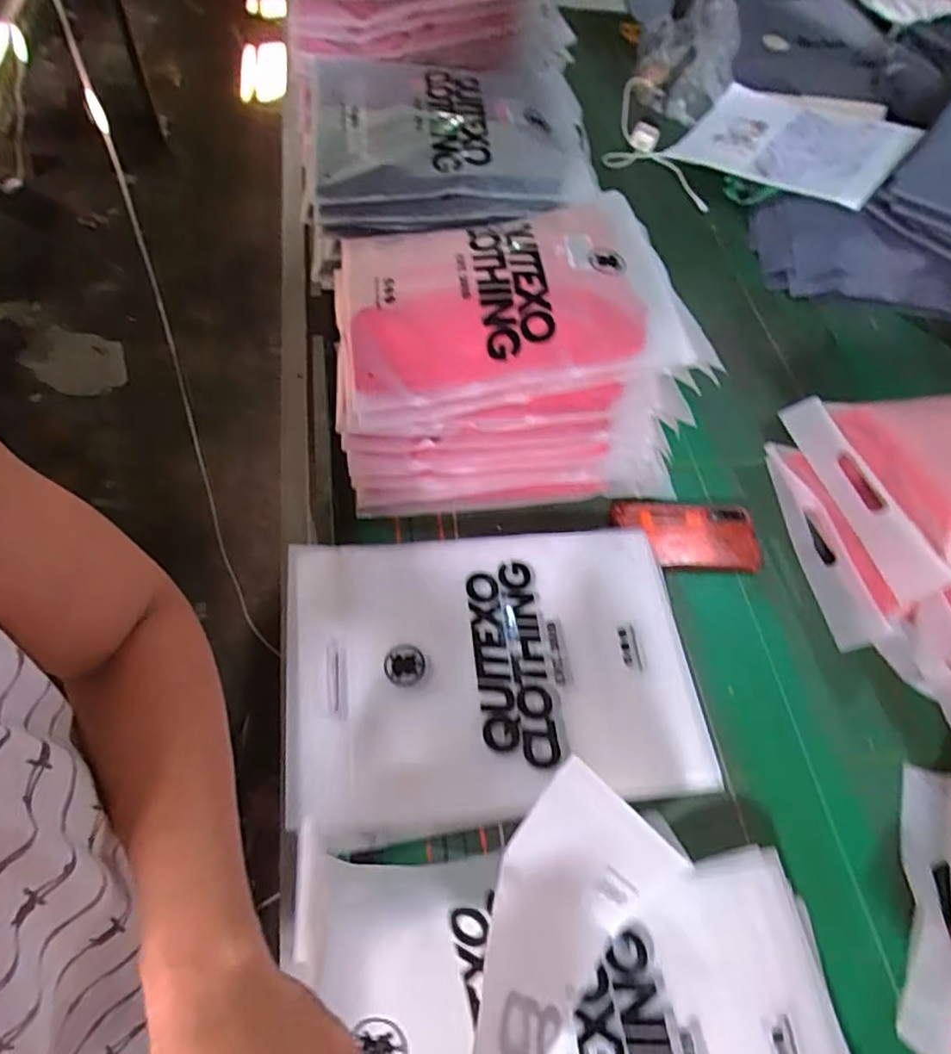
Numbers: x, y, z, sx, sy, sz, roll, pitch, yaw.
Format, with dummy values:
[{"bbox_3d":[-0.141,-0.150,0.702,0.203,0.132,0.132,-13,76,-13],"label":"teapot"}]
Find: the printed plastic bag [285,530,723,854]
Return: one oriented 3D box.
[{"bbox_3d":[0.016,0.129,0.596,0.367,0.035,0.256,-4,60,-10],"label":"printed plastic bag"}]

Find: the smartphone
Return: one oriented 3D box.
[{"bbox_3d":[0.238,0.011,0.715,0.167,0.008,0.078,3,72,-6],"label":"smartphone"}]

